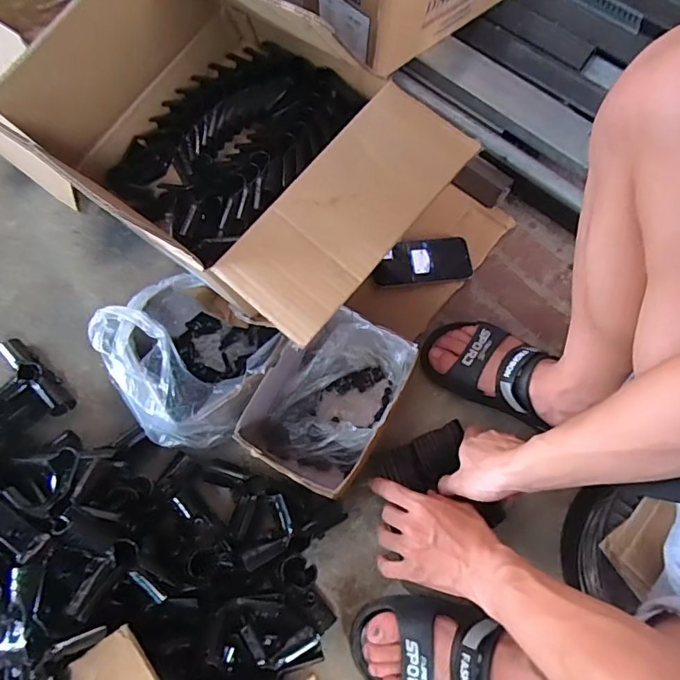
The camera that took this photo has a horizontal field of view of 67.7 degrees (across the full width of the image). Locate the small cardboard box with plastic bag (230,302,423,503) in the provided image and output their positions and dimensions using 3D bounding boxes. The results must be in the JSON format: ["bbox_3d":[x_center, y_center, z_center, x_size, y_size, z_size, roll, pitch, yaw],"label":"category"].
[{"bbox_3d":[-0.016,0.075,0.642,0.153,0.099,0.212,28,72,11],"label":"small cardboard box with plastic bag"}]

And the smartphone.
[{"bbox_3d":[0.121,-0.117,0.747,0.146,0.007,0.070,-5,73,-10],"label":"smartphone"}]

